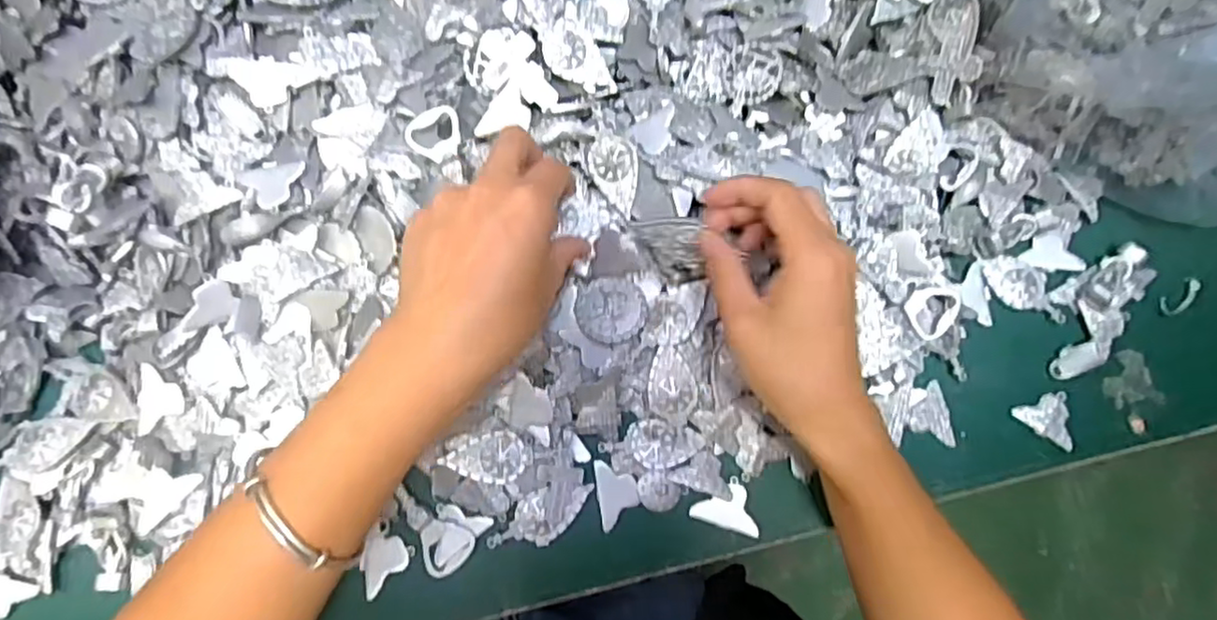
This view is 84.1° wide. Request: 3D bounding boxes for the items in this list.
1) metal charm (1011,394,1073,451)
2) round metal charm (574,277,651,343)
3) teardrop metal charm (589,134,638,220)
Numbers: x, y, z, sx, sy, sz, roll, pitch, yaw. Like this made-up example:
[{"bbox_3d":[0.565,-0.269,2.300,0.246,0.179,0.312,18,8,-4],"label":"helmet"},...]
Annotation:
[{"bbox_3d":[0.243,0.062,0.377,0.028,0.008,0.030,1,80,-3],"label":"metal charm"},{"bbox_3d":[0.002,0.000,0.359,0.037,0.004,0.035,-1,70,2],"label":"round metal charm"},{"bbox_3d":[0.003,-0.072,0.361,0.025,0.004,0.041,-2,106,11],"label":"teardrop metal charm"}]

